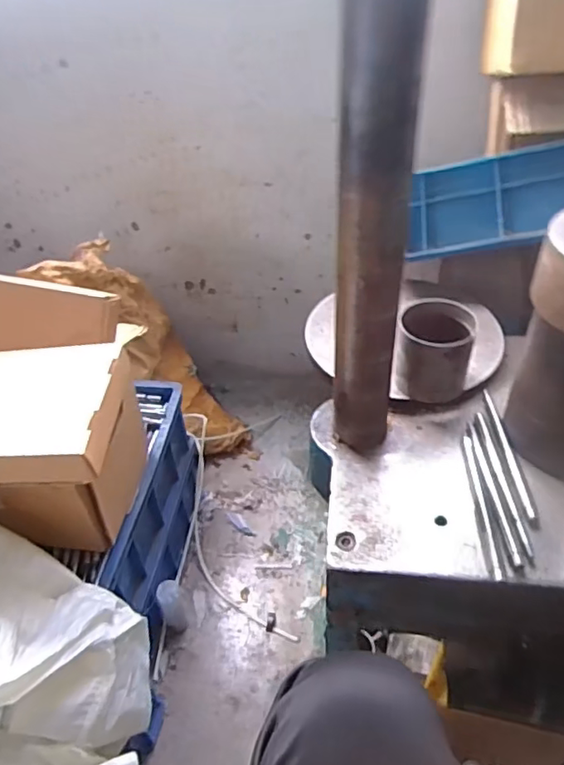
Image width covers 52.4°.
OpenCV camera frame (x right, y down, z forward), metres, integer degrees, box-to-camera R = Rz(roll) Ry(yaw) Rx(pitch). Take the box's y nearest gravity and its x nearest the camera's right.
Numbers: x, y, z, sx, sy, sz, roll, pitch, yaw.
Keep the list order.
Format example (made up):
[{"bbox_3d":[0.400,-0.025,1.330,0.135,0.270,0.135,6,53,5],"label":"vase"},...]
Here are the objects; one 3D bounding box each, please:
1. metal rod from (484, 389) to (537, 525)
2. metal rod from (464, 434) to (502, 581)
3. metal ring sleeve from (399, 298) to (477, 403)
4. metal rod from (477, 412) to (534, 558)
[{"bbox_3d":[0.258,0.077,0.657,0.012,0.007,0.185,-1,42,1],"label":"metal rod"},{"bbox_3d":[0.211,0.126,0.608,0.010,0.004,0.178,2,42,4],"label":"metal rod"},{"bbox_3d":[0.186,-0.036,0.697,0.092,0.098,0.081,8,43,10],"label":"metal ring sleeve"},{"bbox_3d":[0.242,0.104,0.628,0.012,0.005,0.192,-1,42,1],"label":"metal rod"}]

